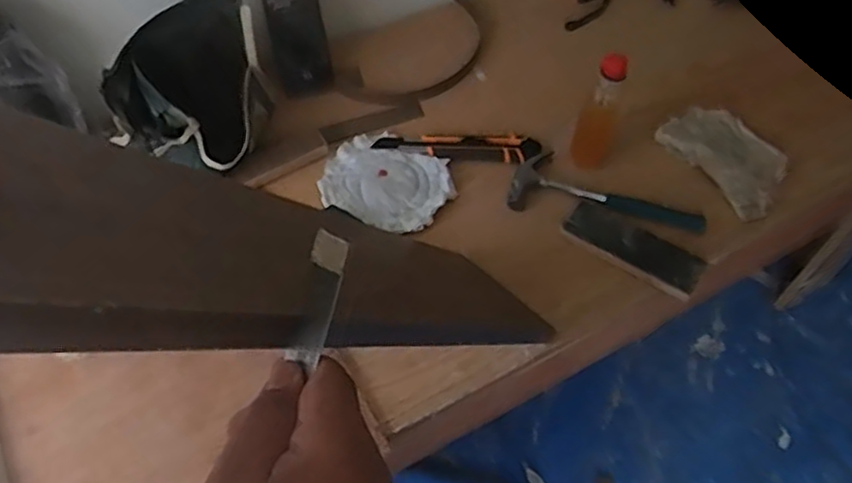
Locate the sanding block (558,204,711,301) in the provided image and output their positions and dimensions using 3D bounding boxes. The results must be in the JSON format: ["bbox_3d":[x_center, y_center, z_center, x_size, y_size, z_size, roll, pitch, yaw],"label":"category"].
[{"bbox_3d":[0.265,0.007,0.875,0.175,0.011,0.070,30,62,17],"label":"sanding block"}]

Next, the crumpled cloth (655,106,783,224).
[{"bbox_3d":[0.424,-0.120,0.956,0.124,0.016,0.184,-26,61,-16],"label":"crumpled cloth"}]

